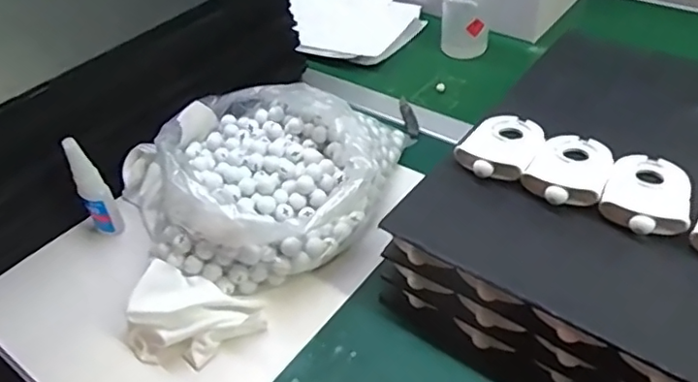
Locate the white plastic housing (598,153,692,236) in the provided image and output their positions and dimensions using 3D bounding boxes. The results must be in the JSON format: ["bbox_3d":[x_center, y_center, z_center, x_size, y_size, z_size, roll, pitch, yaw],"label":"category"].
[{"bbox_3d":[0.228,0.000,0.445,0.058,0.013,0.089,18,47,24],"label":"white plastic housing"}]

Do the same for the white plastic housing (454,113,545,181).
[{"bbox_3d":[0.131,-0.037,0.498,0.059,0.020,0.087,22,49,27],"label":"white plastic housing"}]

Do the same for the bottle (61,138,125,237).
[{"bbox_3d":[-0.244,-0.003,0.555,0.027,0.123,0.026,-27,46,-22],"label":"bottle"}]

